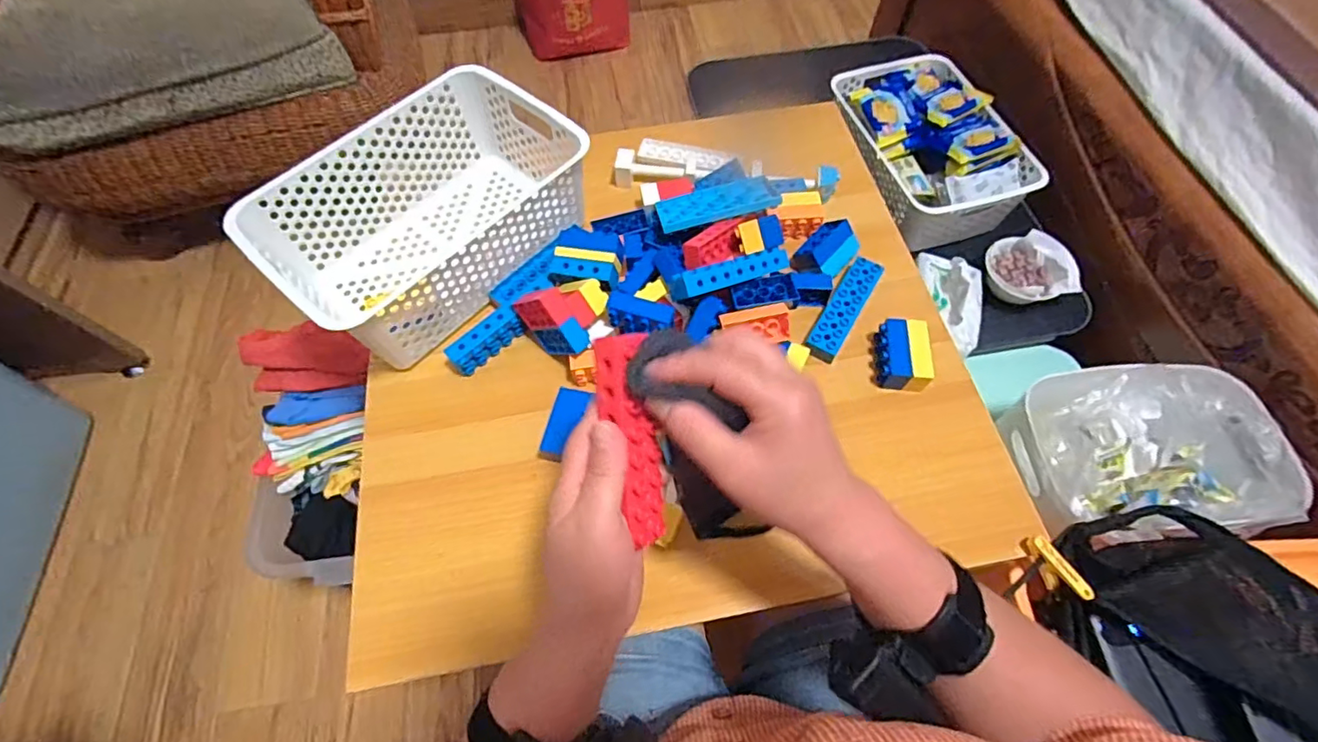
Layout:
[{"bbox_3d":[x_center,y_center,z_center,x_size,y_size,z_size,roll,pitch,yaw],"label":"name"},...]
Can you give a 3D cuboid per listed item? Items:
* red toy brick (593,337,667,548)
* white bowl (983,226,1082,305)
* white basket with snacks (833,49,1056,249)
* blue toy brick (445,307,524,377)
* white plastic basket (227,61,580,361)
[{"bbox_3d":[-0.014,0.041,0.325,0.030,0.021,0.123,-13,100,-6],"label":"red toy brick"},{"bbox_3d":[0.524,-0.141,0.797,0.121,0.061,0.101,-5,63,-2],"label":"white bowl"},{"bbox_3d":[0.398,-0.352,0.853,0.218,0.110,0.306,-17,64,-8],"label":"white basket with snacks"},{"bbox_3d":[-0.174,-0.030,0.560,0.078,0.031,0.028,-38,69,-17],"label":"blue toy brick"},{"bbox_3d":[-0.241,-0.162,0.593,0.205,0.122,0.301,39,70,18],"label":"white plastic basket"}]

